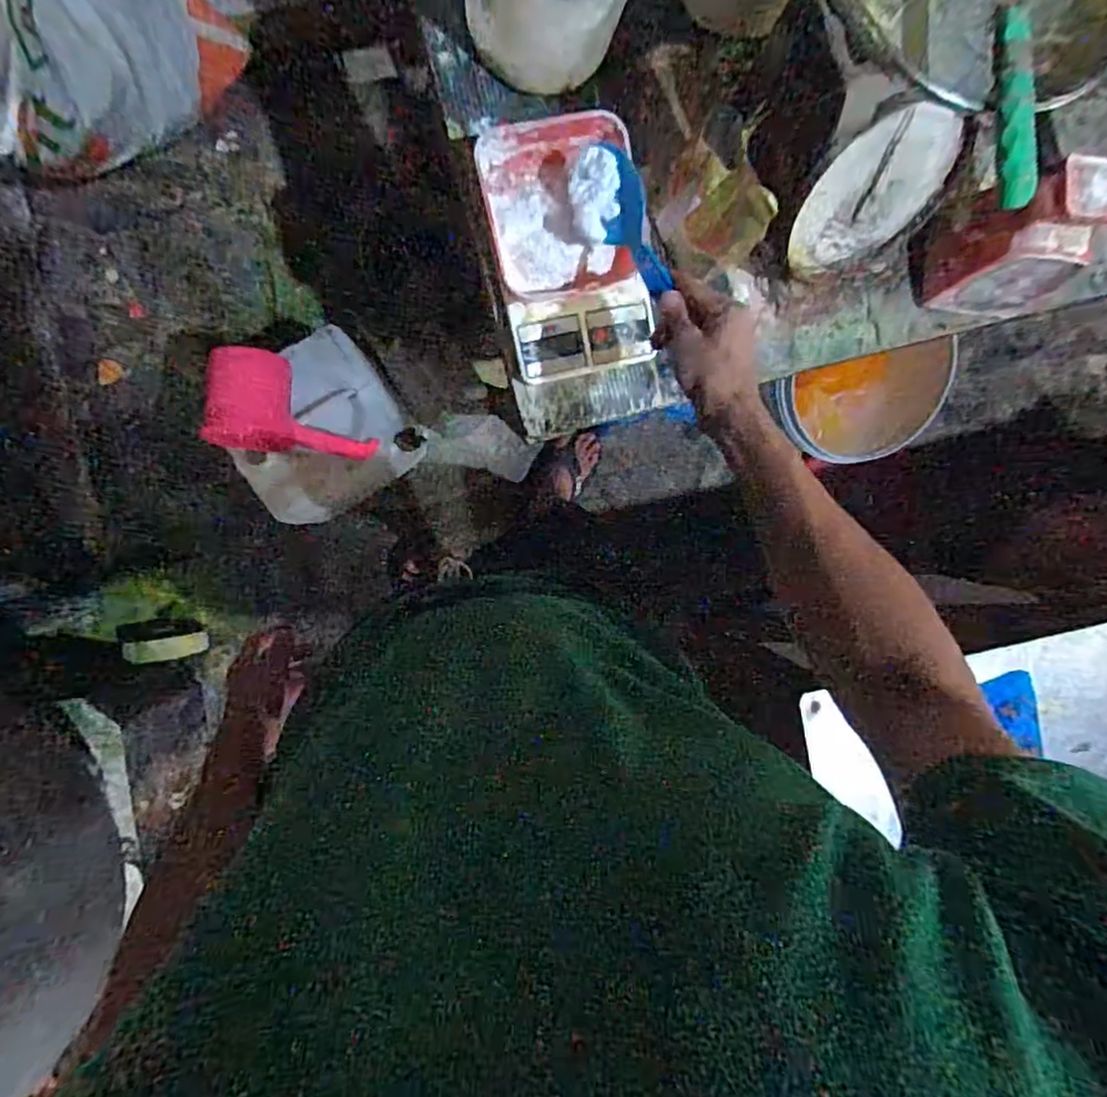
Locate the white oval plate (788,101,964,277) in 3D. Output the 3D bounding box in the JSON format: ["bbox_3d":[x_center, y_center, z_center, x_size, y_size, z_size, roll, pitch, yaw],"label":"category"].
[{"bbox_3d":[0.313,-0.348,0.629,0.153,0.159,0.018,-20,65,1],"label":"white oval plate"}]

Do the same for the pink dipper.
[{"bbox_3d":[-0.427,-0.228,1.058,0.258,0.103,0.156,4,88,-29],"label":"pink dipper"}]

